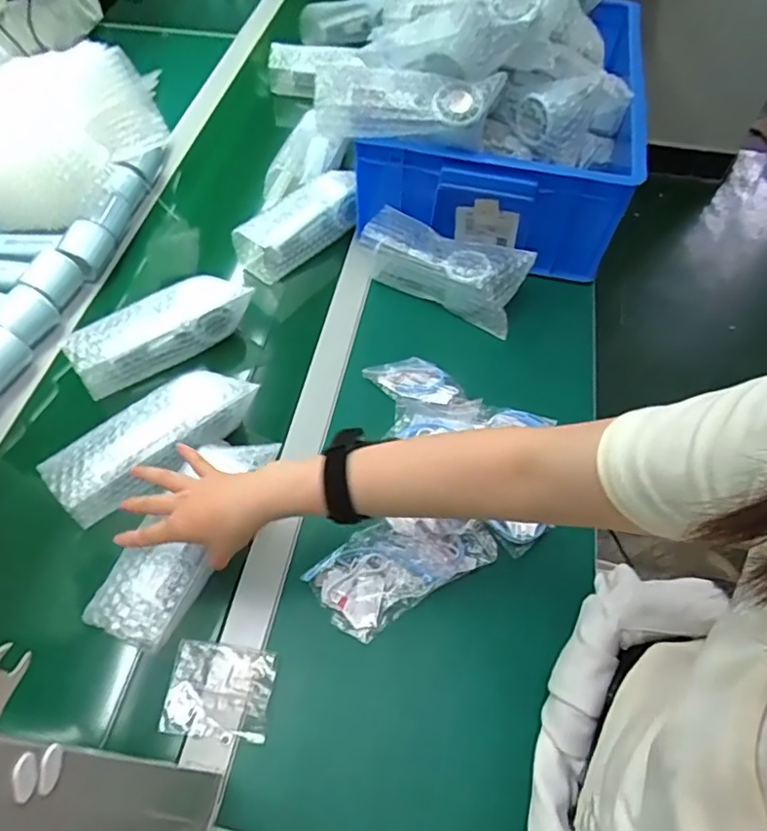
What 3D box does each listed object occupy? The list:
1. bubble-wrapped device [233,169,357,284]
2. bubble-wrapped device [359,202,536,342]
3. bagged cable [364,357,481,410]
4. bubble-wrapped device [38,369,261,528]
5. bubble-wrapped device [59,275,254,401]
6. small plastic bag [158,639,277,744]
[{"bbox_3d":[-0.111,-0.265,0.800,0.186,0.075,0.069,-39,68,-22],"label":"bubble-wrapped device"},{"bbox_3d":[0.077,-0.192,0.750,0.214,0.072,0.079,27,62,14],"label":"bubble-wrapped device"},{"bbox_3d":[0.046,-0.044,0.679,0.133,0.026,0.063,14,60,6],"label":"bagged cable"},{"bbox_3d":[-0.234,0.021,0.600,0.205,0.046,0.076,-38,68,-21],"label":"bubble-wrapped device"},{"bbox_3d":[-0.261,-0.103,0.686,0.203,0.068,0.060,-31,65,-18],"label":"bubble-wrapped device"},{"bbox_3d":[-0.143,0.238,0.503,0.089,0.014,0.073,7,59,2],"label":"small plastic bag"}]

